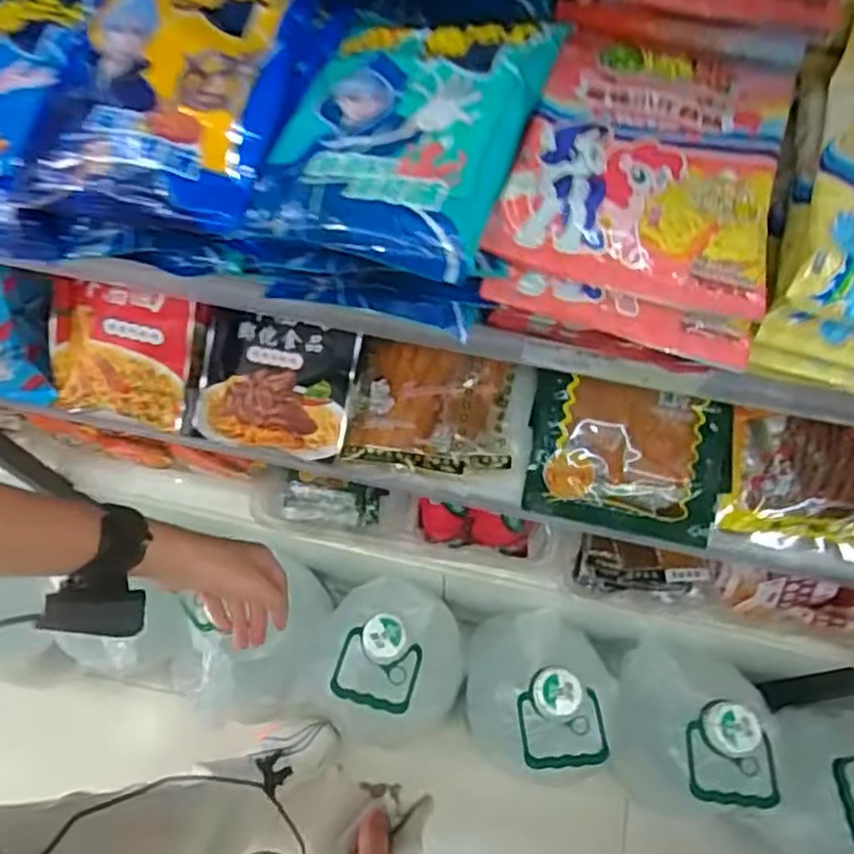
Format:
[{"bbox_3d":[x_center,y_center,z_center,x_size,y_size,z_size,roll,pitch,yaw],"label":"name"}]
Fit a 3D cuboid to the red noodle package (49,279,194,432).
[{"bbox_3d":[-0.315,-0.076,0.728,0.175,0.041,0.136,12,111,12],"label":"red noodle package"}]

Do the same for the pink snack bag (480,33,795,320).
[{"bbox_3d":[0.106,-0.128,0.346,0.121,0.021,0.139,14,68,6],"label":"pink snack bag"}]

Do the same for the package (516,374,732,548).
[{"bbox_3d":[0.195,0.022,0.694,0.198,0.038,0.160,12,90,9],"label":"package"}]

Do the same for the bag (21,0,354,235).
[{"bbox_3d":[-0.131,-0.187,0.390,0.133,0.044,0.159,16,68,7],"label":"bag"}]

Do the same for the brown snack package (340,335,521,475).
[{"bbox_3d":[0.003,-0.017,0.705,0.157,0.040,0.116,9,67,4],"label":"brown snack package"}]

